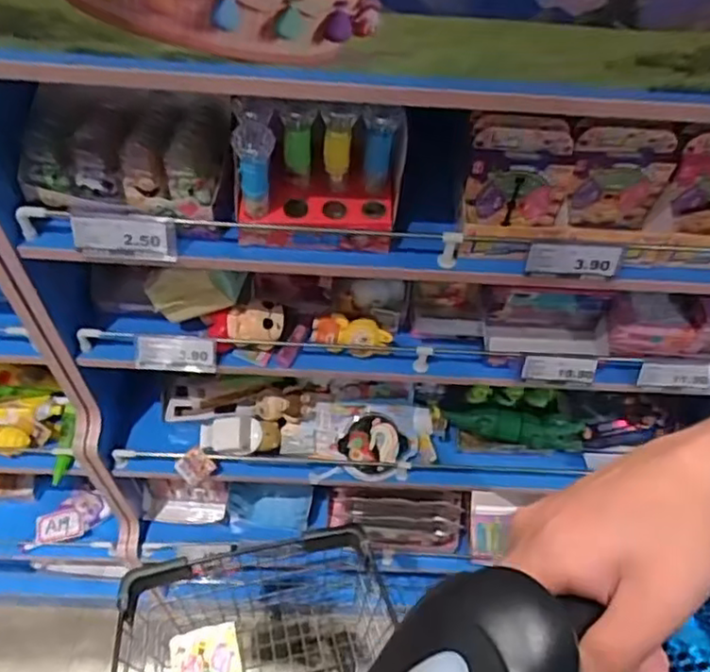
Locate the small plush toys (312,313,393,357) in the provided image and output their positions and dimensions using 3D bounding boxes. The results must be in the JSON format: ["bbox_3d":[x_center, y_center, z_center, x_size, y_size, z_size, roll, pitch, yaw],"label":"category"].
[{"bbox_3d":[-0.005,-0.002,0.806,0.096,0.031,0.043,13,54,6],"label":"small plush toys"}]

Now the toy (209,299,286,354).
[{"bbox_3d":[-0.133,-0.012,0.796,0.089,0.037,0.045,-7,55,-9],"label":"toy"}]

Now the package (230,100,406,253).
[{"bbox_3d":[-0.033,-0.162,0.625,0.153,0.135,0.081,1,54,-3],"label":"package"}]

